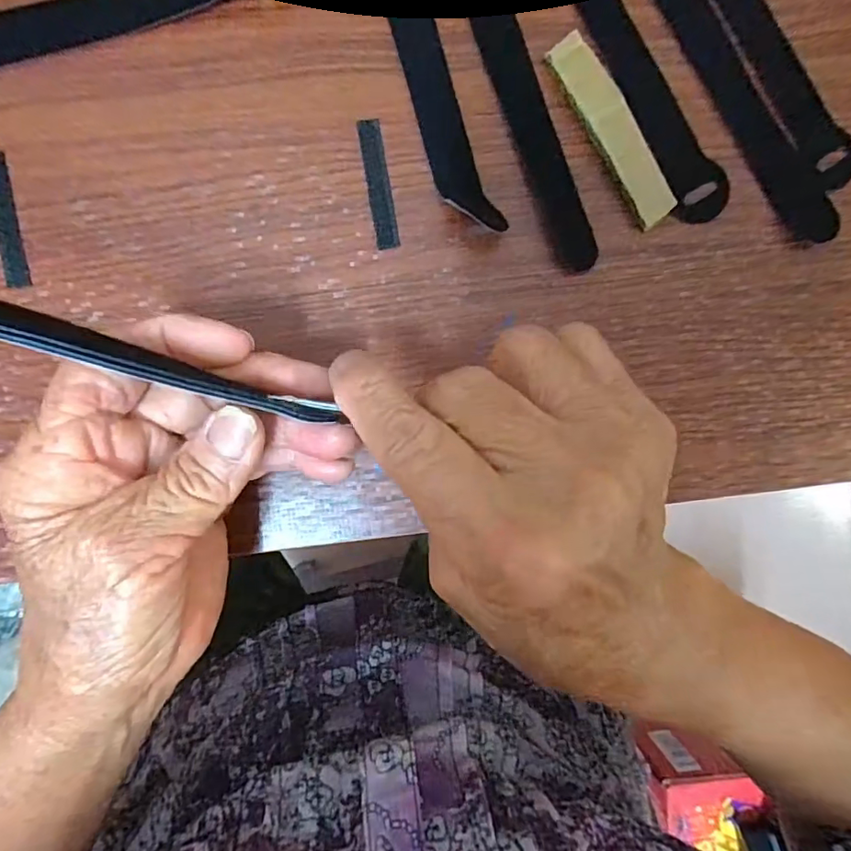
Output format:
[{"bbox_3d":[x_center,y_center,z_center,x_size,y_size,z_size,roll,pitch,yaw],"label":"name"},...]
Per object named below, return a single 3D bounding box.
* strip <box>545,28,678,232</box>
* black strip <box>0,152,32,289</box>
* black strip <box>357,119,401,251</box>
[{"bbox_3d":[0.082,-0.128,0.231,0.020,0.007,0.085,-33,95,-1],"label":"strip"},{"bbox_3d":[-0.174,-0.085,0.219,0.010,0.004,0.055,-9,94,-3],"label":"black strip"},{"bbox_3d":[-0.020,-0.104,0.229,0.010,0.004,0.054,-10,94,-3],"label":"black strip"}]

